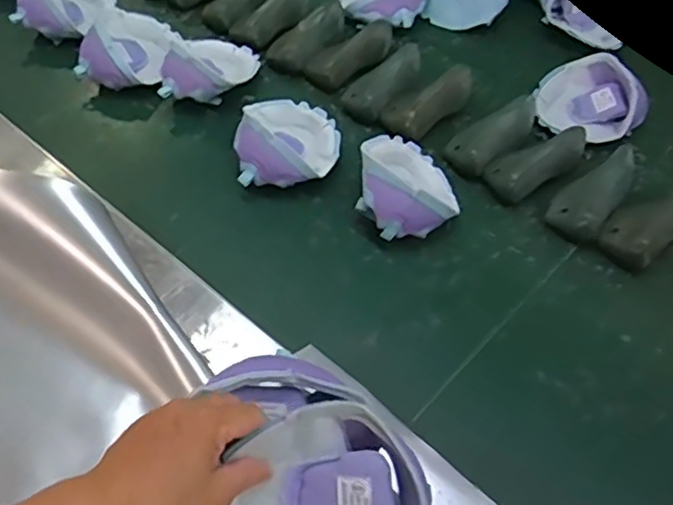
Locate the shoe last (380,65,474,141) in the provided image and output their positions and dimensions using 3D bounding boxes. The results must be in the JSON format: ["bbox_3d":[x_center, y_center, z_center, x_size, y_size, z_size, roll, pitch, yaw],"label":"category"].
[{"bbox_3d":[0.120,-0.197,0.842,0.065,0.050,0.141,37,59,26],"label":"shoe last"}]

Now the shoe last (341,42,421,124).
[{"bbox_3d":[0.066,-0.234,0.876,0.076,0.045,0.143,24,54,18],"label":"shoe last"}]

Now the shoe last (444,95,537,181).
[{"bbox_3d":[0.202,-0.148,0.805,0.149,0.041,0.056,-37,59,-13],"label":"shoe last"}]

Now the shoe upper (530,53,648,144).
[{"bbox_3d":[0.331,-0.200,0.843,0.138,0.057,0.109,24,54,18],"label":"shoe upper"}]

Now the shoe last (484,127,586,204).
[{"bbox_3d":[0.241,-0.113,0.778,0.135,0.046,0.059,-30,57,-24],"label":"shoe last"}]

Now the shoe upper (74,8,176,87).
[{"bbox_3d":[-0.286,-0.285,0.902,0.110,0.059,0.138,13,51,9],"label":"shoe upper"}]

